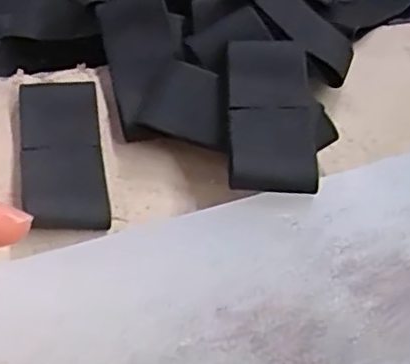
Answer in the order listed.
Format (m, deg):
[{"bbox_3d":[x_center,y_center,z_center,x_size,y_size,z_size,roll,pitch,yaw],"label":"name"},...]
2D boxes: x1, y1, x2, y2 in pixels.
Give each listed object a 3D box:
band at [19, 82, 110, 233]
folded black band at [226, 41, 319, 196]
[{"bbox_3d":[-0.048,-0.009,0.220,0.025,0.006,0.061,-7,59,-9],"label":"band"},{"bbox_3d":[0.021,-0.022,0.216,0.027,0.010,0.056,2,58,-4],"label":"folded black band"}]

